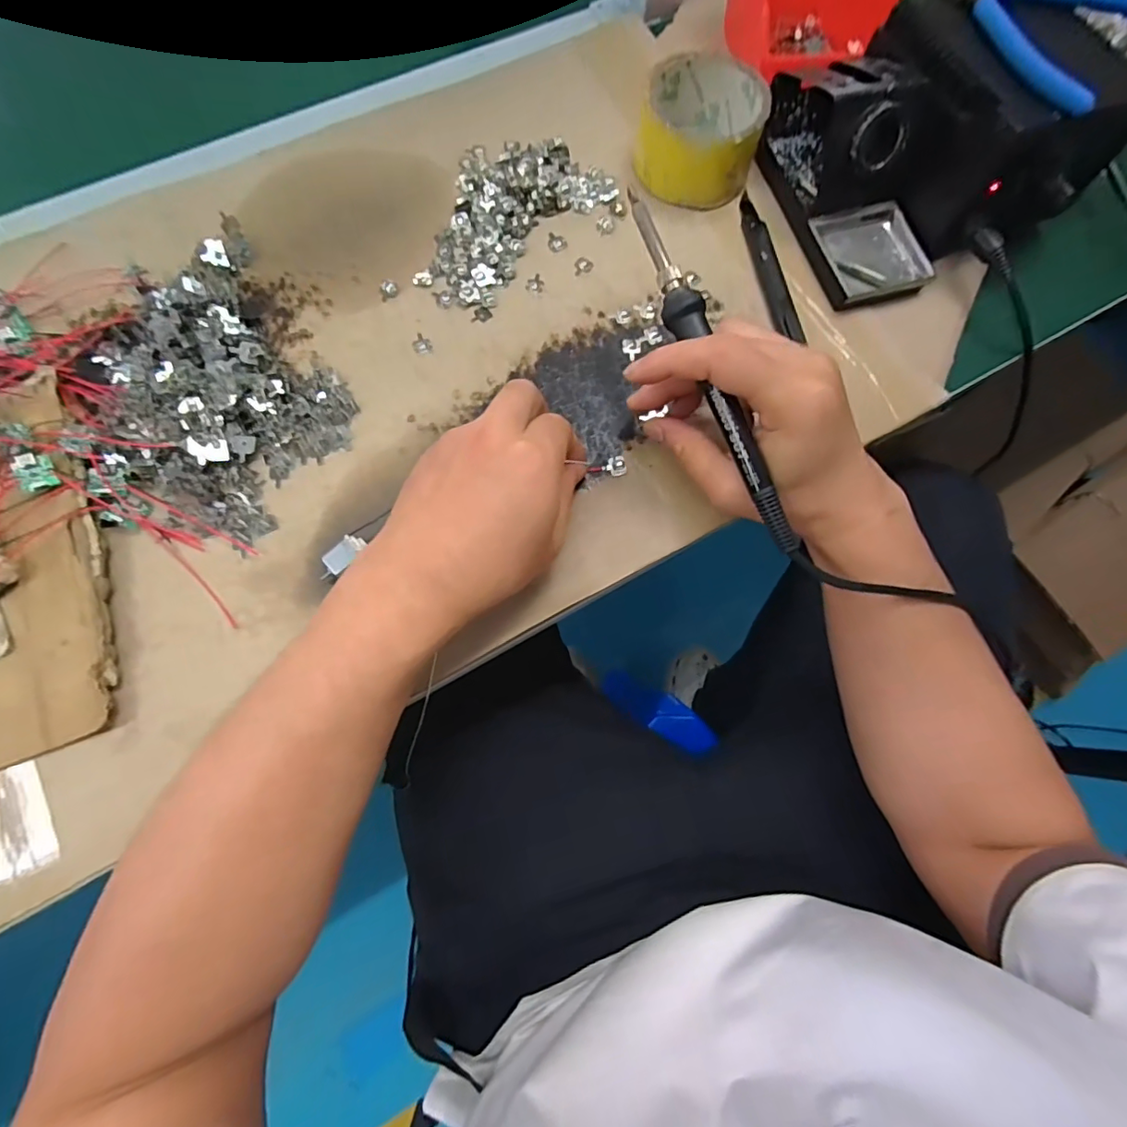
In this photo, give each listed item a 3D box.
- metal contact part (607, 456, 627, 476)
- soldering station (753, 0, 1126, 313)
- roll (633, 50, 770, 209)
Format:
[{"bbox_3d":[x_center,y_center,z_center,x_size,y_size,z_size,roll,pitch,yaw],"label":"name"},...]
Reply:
[{"bbox_3d":[0.034,-0.062,0.328,0.013,0.004,0.013,-12,76,-4],"label":"metal contact part"},{"bbox_3d":[0.256,-0.288,0.345,0.200,0.083,0.162,-19,77,-6],"label":"soldering station"},{"bbox_3d":[0.097,-0.308,0.369,0.081,0.046,0.081,0,76,-1],"label":"roll"}]

